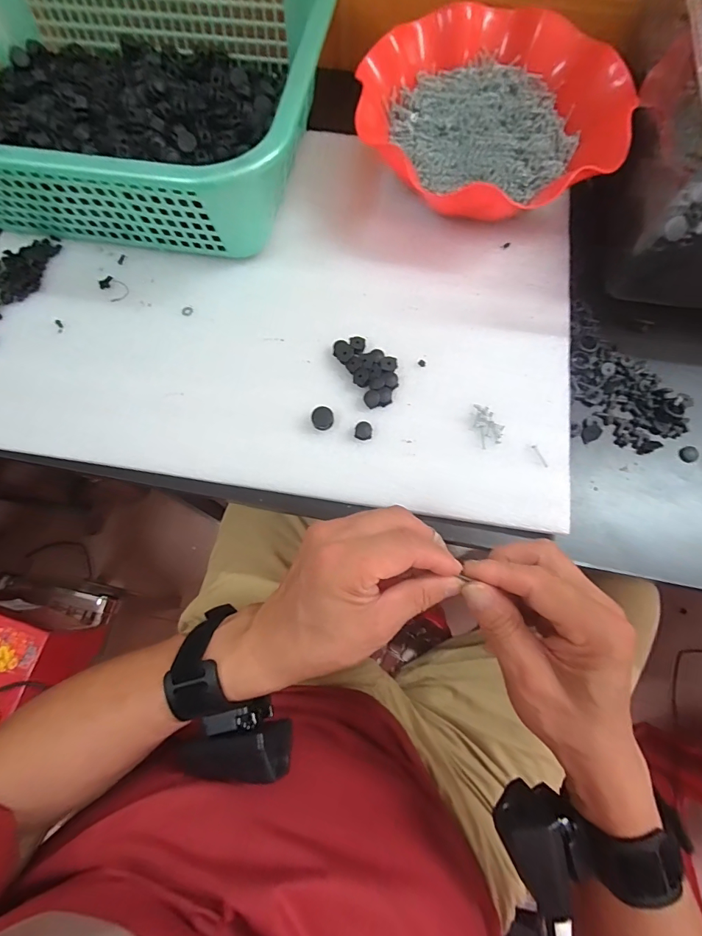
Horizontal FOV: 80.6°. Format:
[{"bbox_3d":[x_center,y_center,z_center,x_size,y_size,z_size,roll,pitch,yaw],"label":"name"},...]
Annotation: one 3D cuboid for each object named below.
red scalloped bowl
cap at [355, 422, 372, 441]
[{"bbox_3d":[0.124,-0.308,0.372,0.210,0.059,0.227,-43,79,-11],"label":"red scalloped bowl"},{"bbox_3d":[0.010,-0.029,0.321,0.013,0.007,0.013,0,75,0],"label":"cap"}]

